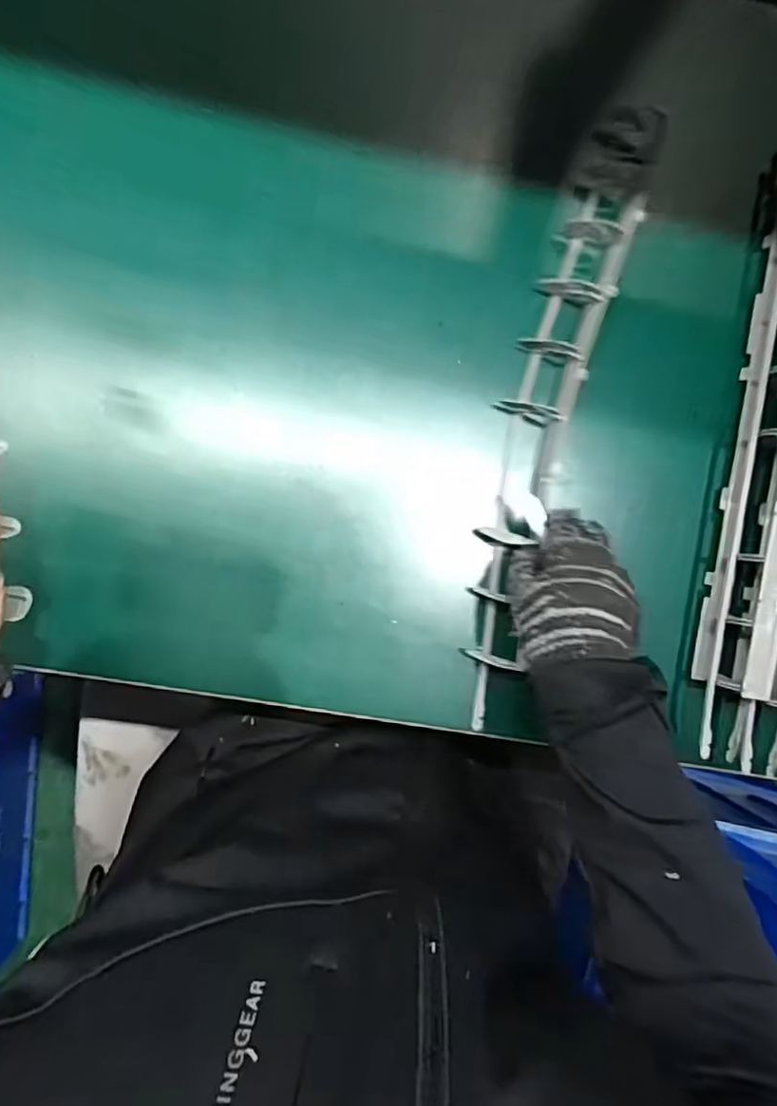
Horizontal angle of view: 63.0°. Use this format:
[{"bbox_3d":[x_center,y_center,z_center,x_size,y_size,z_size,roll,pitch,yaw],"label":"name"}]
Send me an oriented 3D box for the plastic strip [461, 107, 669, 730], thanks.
[{"bbox_3d":[0.120,-0.111,0.471,0.056,0.034,0.466,16,88,-6],"label":"plastic strip"}]

